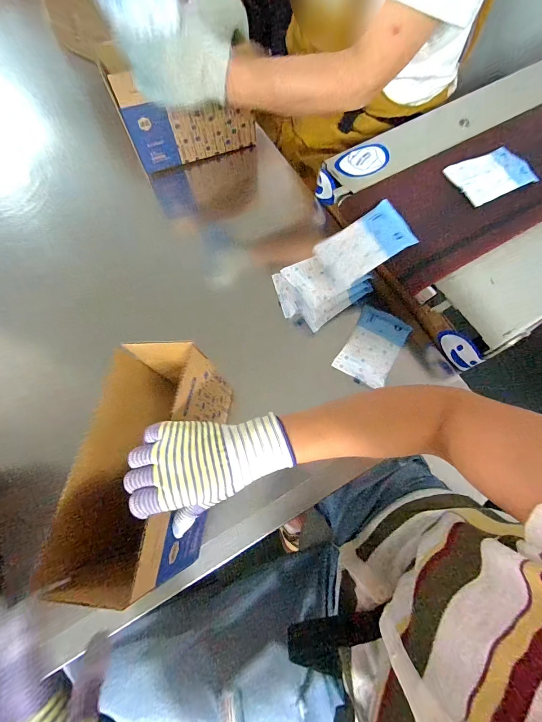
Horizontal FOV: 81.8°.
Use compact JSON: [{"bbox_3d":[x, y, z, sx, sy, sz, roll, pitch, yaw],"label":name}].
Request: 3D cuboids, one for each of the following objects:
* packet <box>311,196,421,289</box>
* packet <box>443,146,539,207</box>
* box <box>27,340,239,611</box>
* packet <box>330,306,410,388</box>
[{"bbox_3d":[0.144,-0.180,0.484,0.134,0.009,0.083,-31,75,10],"label":"packet"},{"bbox_3d":[0.364,-0.308,0.511,0.126,0.016,0.081,-25,71,-7],"label":"packet"},{"bbox_3d":[-0.139,0.116,0.370,0.119,0.147,0.243,8,71,5],"label":"box"},{"bbox_3d":[0.166,-0.024,0.510,0.081,0.010,0.125,30,74,12],"label":"packet"}]

